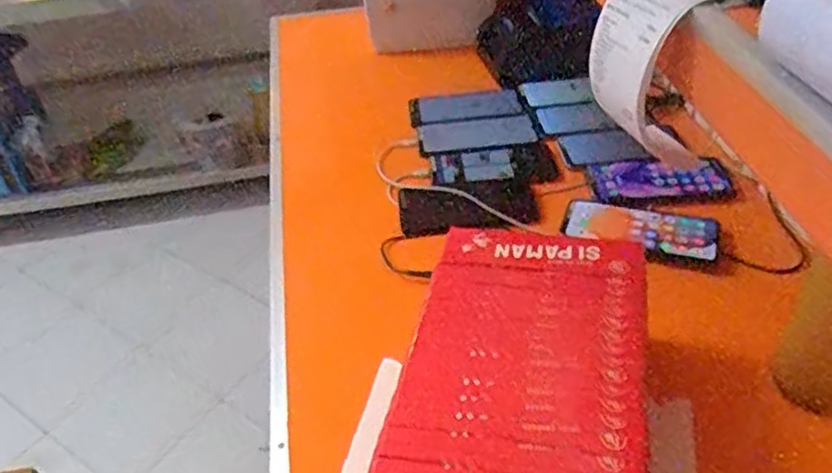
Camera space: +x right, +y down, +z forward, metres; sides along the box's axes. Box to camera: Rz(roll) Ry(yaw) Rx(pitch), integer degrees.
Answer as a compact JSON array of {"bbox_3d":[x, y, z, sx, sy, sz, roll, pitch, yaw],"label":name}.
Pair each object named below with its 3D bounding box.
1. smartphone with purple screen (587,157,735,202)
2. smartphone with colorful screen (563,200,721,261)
[{"bbox_3d":[0.304,-0.069,0.861,0.165,0.014,0.064,1,41,7],"label":"smartphone with purple screen"},{"bbox_3d":[0.258,-0.010,0.795,0.167,0.010,0.079,12,43,19],"label":"smartphone with colorful screen"}]

